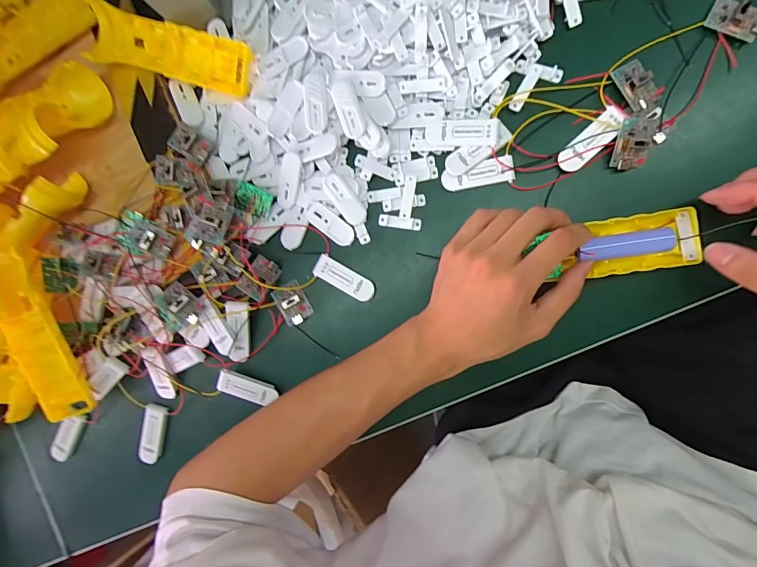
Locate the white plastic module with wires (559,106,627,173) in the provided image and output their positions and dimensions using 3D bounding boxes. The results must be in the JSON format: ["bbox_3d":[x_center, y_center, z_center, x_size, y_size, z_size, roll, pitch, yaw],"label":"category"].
[{"bbox_3d":[0.166,-0.110,0.299,0.055,0.011,0.023,-44,84,9],"label":"white plastic module with wires"}]

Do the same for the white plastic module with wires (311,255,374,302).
[{"bbox_3d":[-0.030,-0.004,0.339,0.056,0.006,0.021,30,97,9],"label":"white plastic module with wires"}]

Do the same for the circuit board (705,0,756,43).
[{"bbox_3d":[0.265,-0.196,0.281,0.037,0.006,0.024,35,110,12],"label":"circuit board"}]

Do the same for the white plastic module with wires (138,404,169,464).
[{"bbox_3d":[-0.227,0.152,0.383,0.022,0.006,0.058,14,94,10],"label":"white plastic module with wires"}]

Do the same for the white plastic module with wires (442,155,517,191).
[{"bbox_3d":[0.082,-0.090,0.317,0.057,0.012,0.020,-9,90,11],"label":"white plastic module with wires"}]

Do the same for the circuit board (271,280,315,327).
[{"bbox_3d":[-0.078,0.018,0.344,0.026,0.008,0.035,-30,93,7],"label":"circuit board"}]

